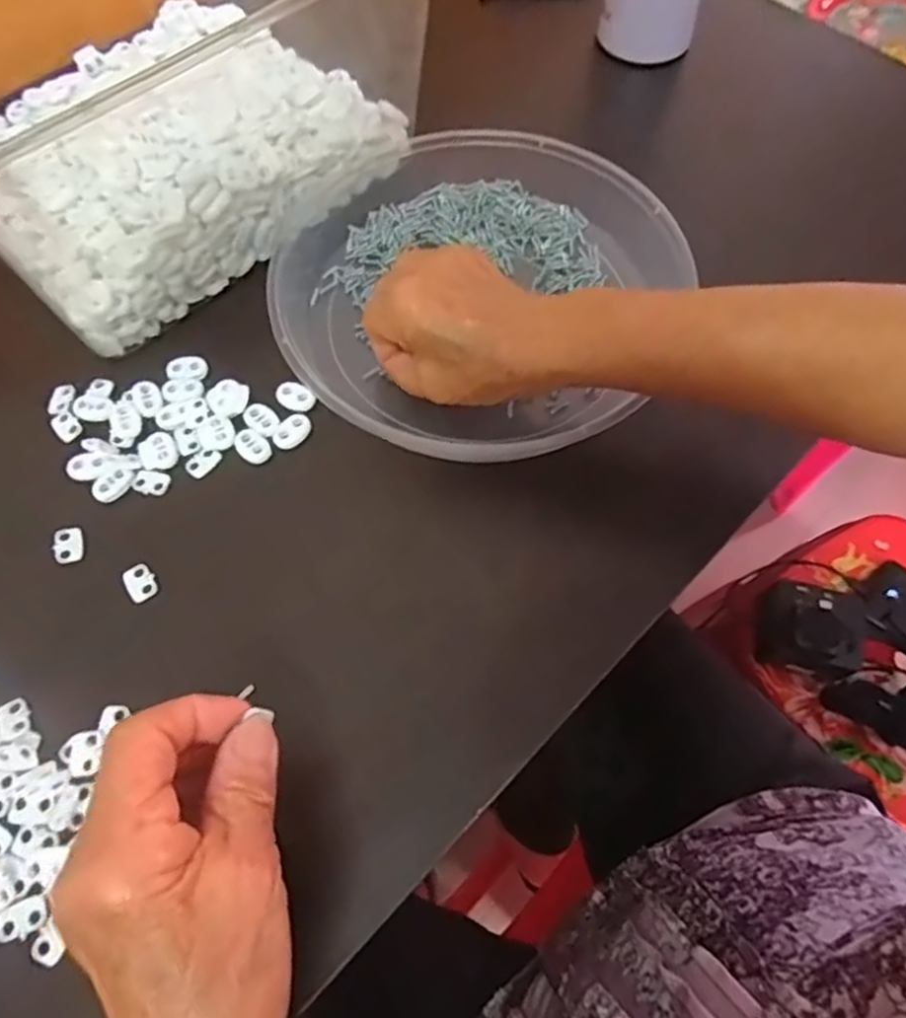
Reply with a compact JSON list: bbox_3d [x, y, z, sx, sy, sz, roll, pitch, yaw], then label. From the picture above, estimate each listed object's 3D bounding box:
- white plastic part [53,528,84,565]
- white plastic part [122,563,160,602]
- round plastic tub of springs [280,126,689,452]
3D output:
[{"bbox_3d":[-0.194,0.018,0.346,0.013,0.004,0.019,-16,65,-8],"label":"white plastic part"},{"bbox_3d":[-0.155,0.035,0.337,0.013,0.004,0.019,-35,69,-16],"label":"white plastic part"},{"bbox_3d":[0.008,-0.137,0.409,0.230,0.046,0.221,0,64,0],"label":"round plastic tub of springs"}]

